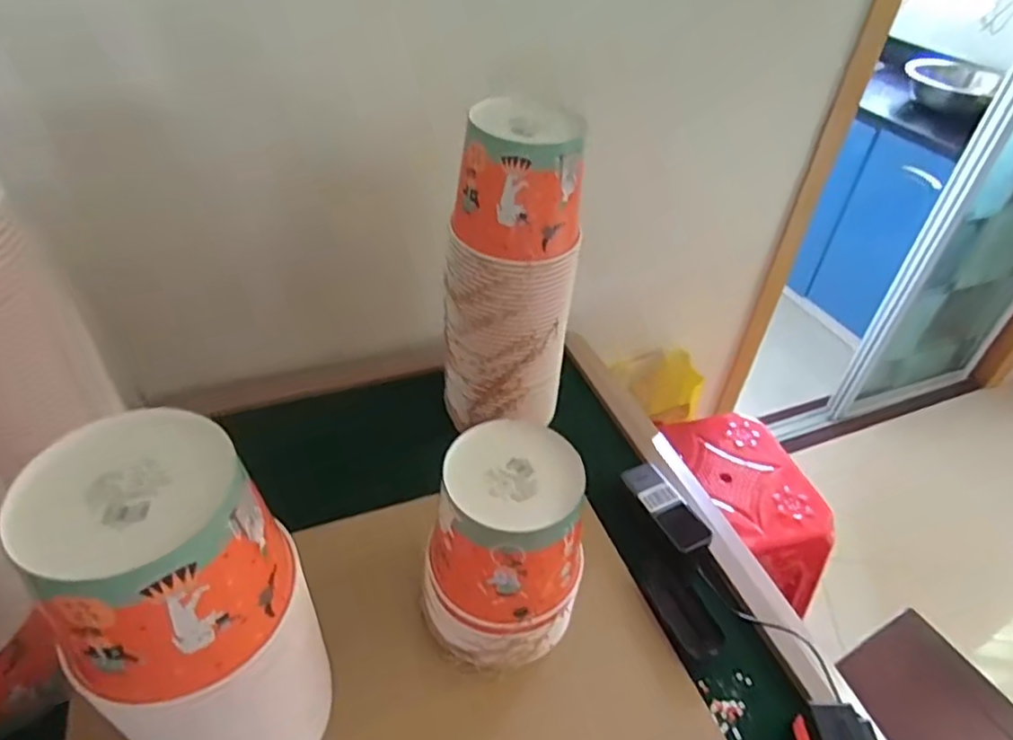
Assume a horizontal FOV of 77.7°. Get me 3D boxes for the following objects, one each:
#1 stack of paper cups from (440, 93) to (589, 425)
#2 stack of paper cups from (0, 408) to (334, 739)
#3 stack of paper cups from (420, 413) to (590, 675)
[{"bbox_3d":[0.001,-0.104,0.797,0.158,0.404,0.124,2,42,-3],"label":"stack of paper cups"},{"bbox_3d":[-0.229,0.191,0.479,0.134,0.314,0.140,-7,43,-13],"label":"stack of paper cups"},{"bbox_3d":[-0.004,0.179,0.636,0.143,0.218,0.148,9,42,5],"label":"stack of paper cups"}]

